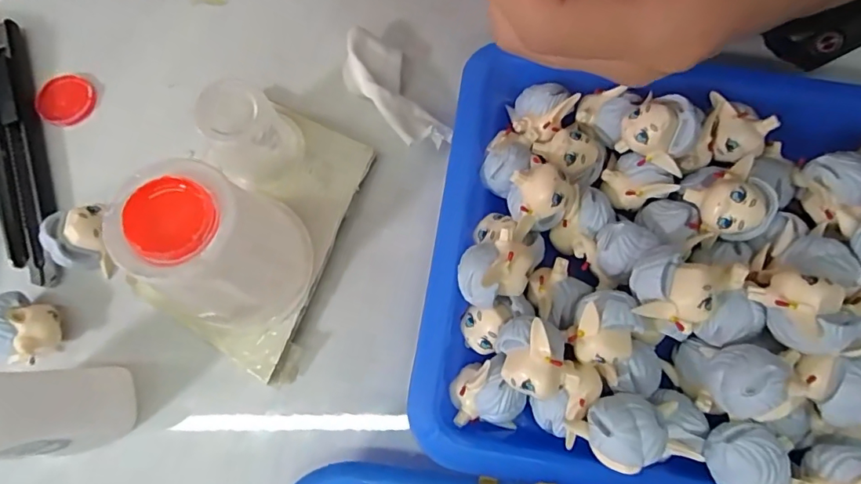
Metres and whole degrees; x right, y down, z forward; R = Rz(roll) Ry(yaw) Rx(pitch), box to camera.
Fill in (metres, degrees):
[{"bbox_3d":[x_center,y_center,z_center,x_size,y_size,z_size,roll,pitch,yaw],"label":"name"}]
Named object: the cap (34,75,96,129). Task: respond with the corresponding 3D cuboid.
[{"bbox_3d":[-0.174,-0.068,0.235,0.026,0.004,0.026,0,74,-1],"label":"cap"}]

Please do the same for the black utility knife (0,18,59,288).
[{"bbox_3d":[-0.190,-0.043,0.226,0.024,0.008,0.135,-19,75,-6],"label":"black utility knife"}]

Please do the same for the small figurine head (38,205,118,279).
[{"bbox_3d":[-0.146,-0.002,0.206,0.022,0.021,0.025,16,74,4],"label":"small figurine head"}]

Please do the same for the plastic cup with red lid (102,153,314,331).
[{"bbox_3d":[-0.072,0.004,0.179,0.043,0.074,0.045,0,74,-1],"label":"plastic cup with red lid"}]

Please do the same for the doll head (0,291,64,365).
[{"bbox_3d":[-0.159,0.035,0.196,0.025,0.023,0.022,19,75,5],"label":"doll head"}]

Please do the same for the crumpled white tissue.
[{"bbox_3d":[-0.018,-0.067,0.224,0.027,0.022,0.063,-26,76,-8],"label":"crumpled white tissue"}]

